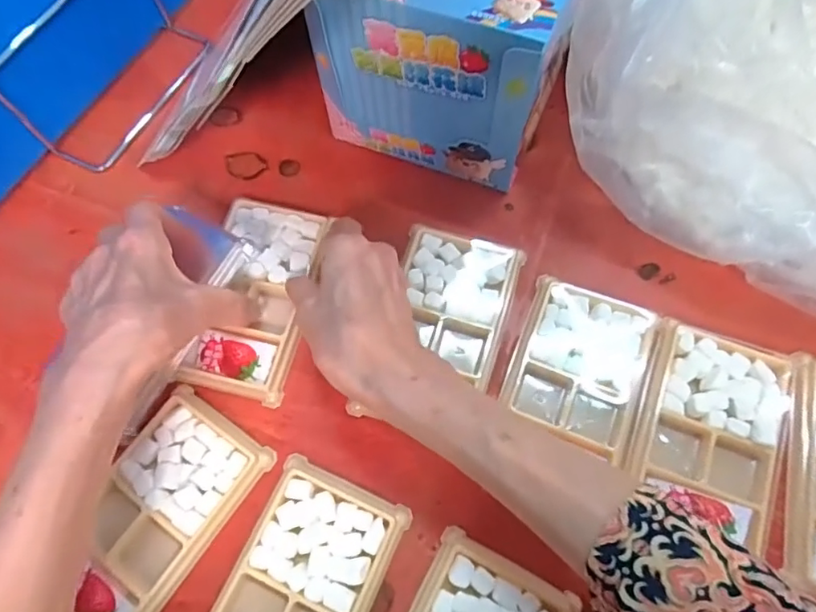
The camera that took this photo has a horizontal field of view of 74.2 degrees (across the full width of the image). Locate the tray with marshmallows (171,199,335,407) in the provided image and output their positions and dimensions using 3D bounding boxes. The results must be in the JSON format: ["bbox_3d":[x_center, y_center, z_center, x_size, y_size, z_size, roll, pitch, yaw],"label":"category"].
[{"bbox_3d":[-0.102,-0.007,0.364,0.068,0.016,0.133,7,70,6],"label":"tray with marshmallows"}]

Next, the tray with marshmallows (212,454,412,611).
[{"bbox_3d":[-0.061,0.160,0.291,0.078,0.013,0.136,22,70,11],"label":"tray with marshmallows"}]

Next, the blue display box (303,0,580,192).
[{"bbox_3d":[0.018,-0.150,0.347,0.146,0.140,0.057,16,69,9],"label":"blue display box"}]

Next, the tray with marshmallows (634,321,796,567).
[{"bbox_3d":[0.182,0.072,0.321,0.088,0.016,0.116,17,69,10],"label":"tray with marshmallows"}]

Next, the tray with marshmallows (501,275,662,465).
[{"bbox_3d":[0.110,0.034,0.341,0.080,0.020,0.106,19,70,10],"label":"tray with marshmallows"}]

